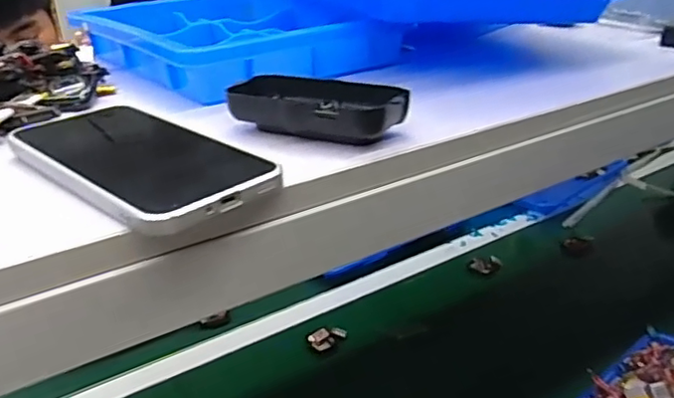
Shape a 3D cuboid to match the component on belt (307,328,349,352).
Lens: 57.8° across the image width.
[{"bbox_3d":[-0.011,0.191,0.844,0.052,0.015,0.030,-14,27,-26],"label":"component on belt"}]

